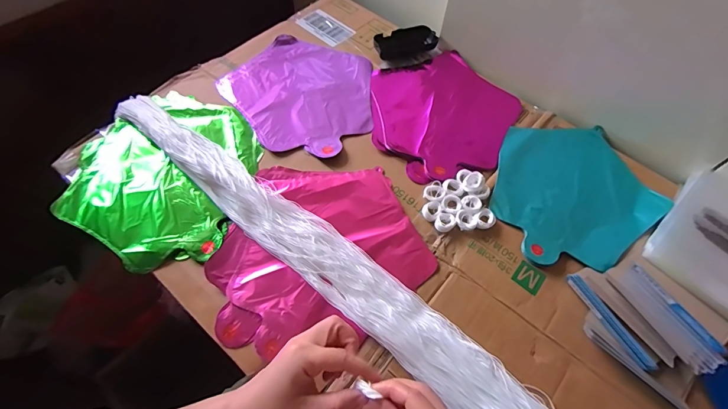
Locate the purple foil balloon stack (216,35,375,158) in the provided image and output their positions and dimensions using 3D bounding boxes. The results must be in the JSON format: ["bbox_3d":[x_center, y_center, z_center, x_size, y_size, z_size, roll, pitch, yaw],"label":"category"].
[{"bbox_3d":[-0.091,-0.182,0.591,0.237,0.009,0.228,34,64,15],"label":"purple foil balloon stack"}]

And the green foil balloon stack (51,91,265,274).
[{"bbox_3d":[-0.271,-0.044,0.508,0.232,0.016,0.256,14,60,4],"label":"green foil balloon stack"}]

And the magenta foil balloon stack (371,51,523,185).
[{"bbox_3d":[0.125,-0.146,0.592,0.239,0.014,0.234,-18,63,-14],"label":"magenta foil balloon stack"}]

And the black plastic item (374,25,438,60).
[{"bbox_3d":[0.075,-0.288,0.667,0.113,0.027,0.052,-17,63,-13],"label":"black plastic item"}]

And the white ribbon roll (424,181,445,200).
[{"bbox_3d":[0.094,-0.017,0.498,0.026,0.014,0.023,-32,67,-20],"label":"white ribbon roll"}]

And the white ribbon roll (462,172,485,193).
[{"bbox_3d":[0.149,-0.029,0.507,0.027,0.012,0.031,32,63,14],"label":"white ribbon roll"}]

